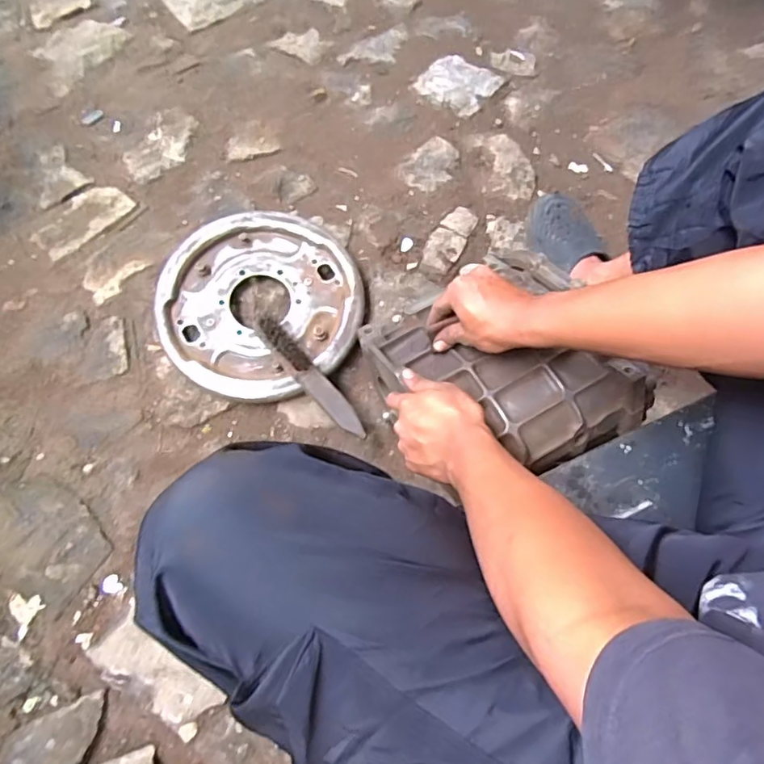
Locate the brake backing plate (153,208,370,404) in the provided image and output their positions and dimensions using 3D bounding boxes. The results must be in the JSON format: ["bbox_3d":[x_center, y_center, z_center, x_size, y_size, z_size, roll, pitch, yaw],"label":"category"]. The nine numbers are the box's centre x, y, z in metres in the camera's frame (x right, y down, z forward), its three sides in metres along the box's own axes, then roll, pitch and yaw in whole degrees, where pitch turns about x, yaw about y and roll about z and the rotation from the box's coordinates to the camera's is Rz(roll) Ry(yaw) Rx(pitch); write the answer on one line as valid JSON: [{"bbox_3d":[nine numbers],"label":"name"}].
[{"bbox_3d":[-0.182,-0.116,0.835,0.294,0.057,0.289,1,68,-3],"label":"brake backing plate"}]

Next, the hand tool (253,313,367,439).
[{"bbox_3d":[-0.105,-0.013,0.764,0.031,0.040,0.234,-41,75,-17],"label":"hand tool"}]

